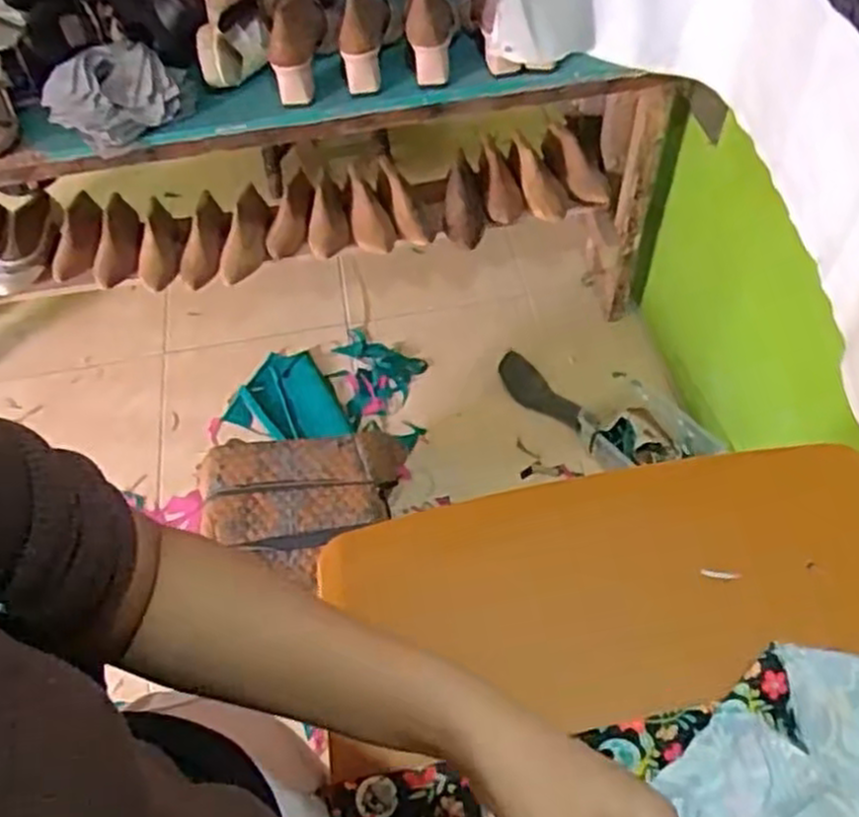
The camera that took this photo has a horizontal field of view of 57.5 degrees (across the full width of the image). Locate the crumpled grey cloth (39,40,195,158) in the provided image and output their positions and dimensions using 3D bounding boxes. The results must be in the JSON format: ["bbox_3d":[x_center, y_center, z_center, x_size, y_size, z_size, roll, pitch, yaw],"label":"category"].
[{"bbox_3d":[-0.456,-0.460,1.151,0.202,0.070,0.149,-23,56,-12],"label":"crumpled grey cloth"}]

